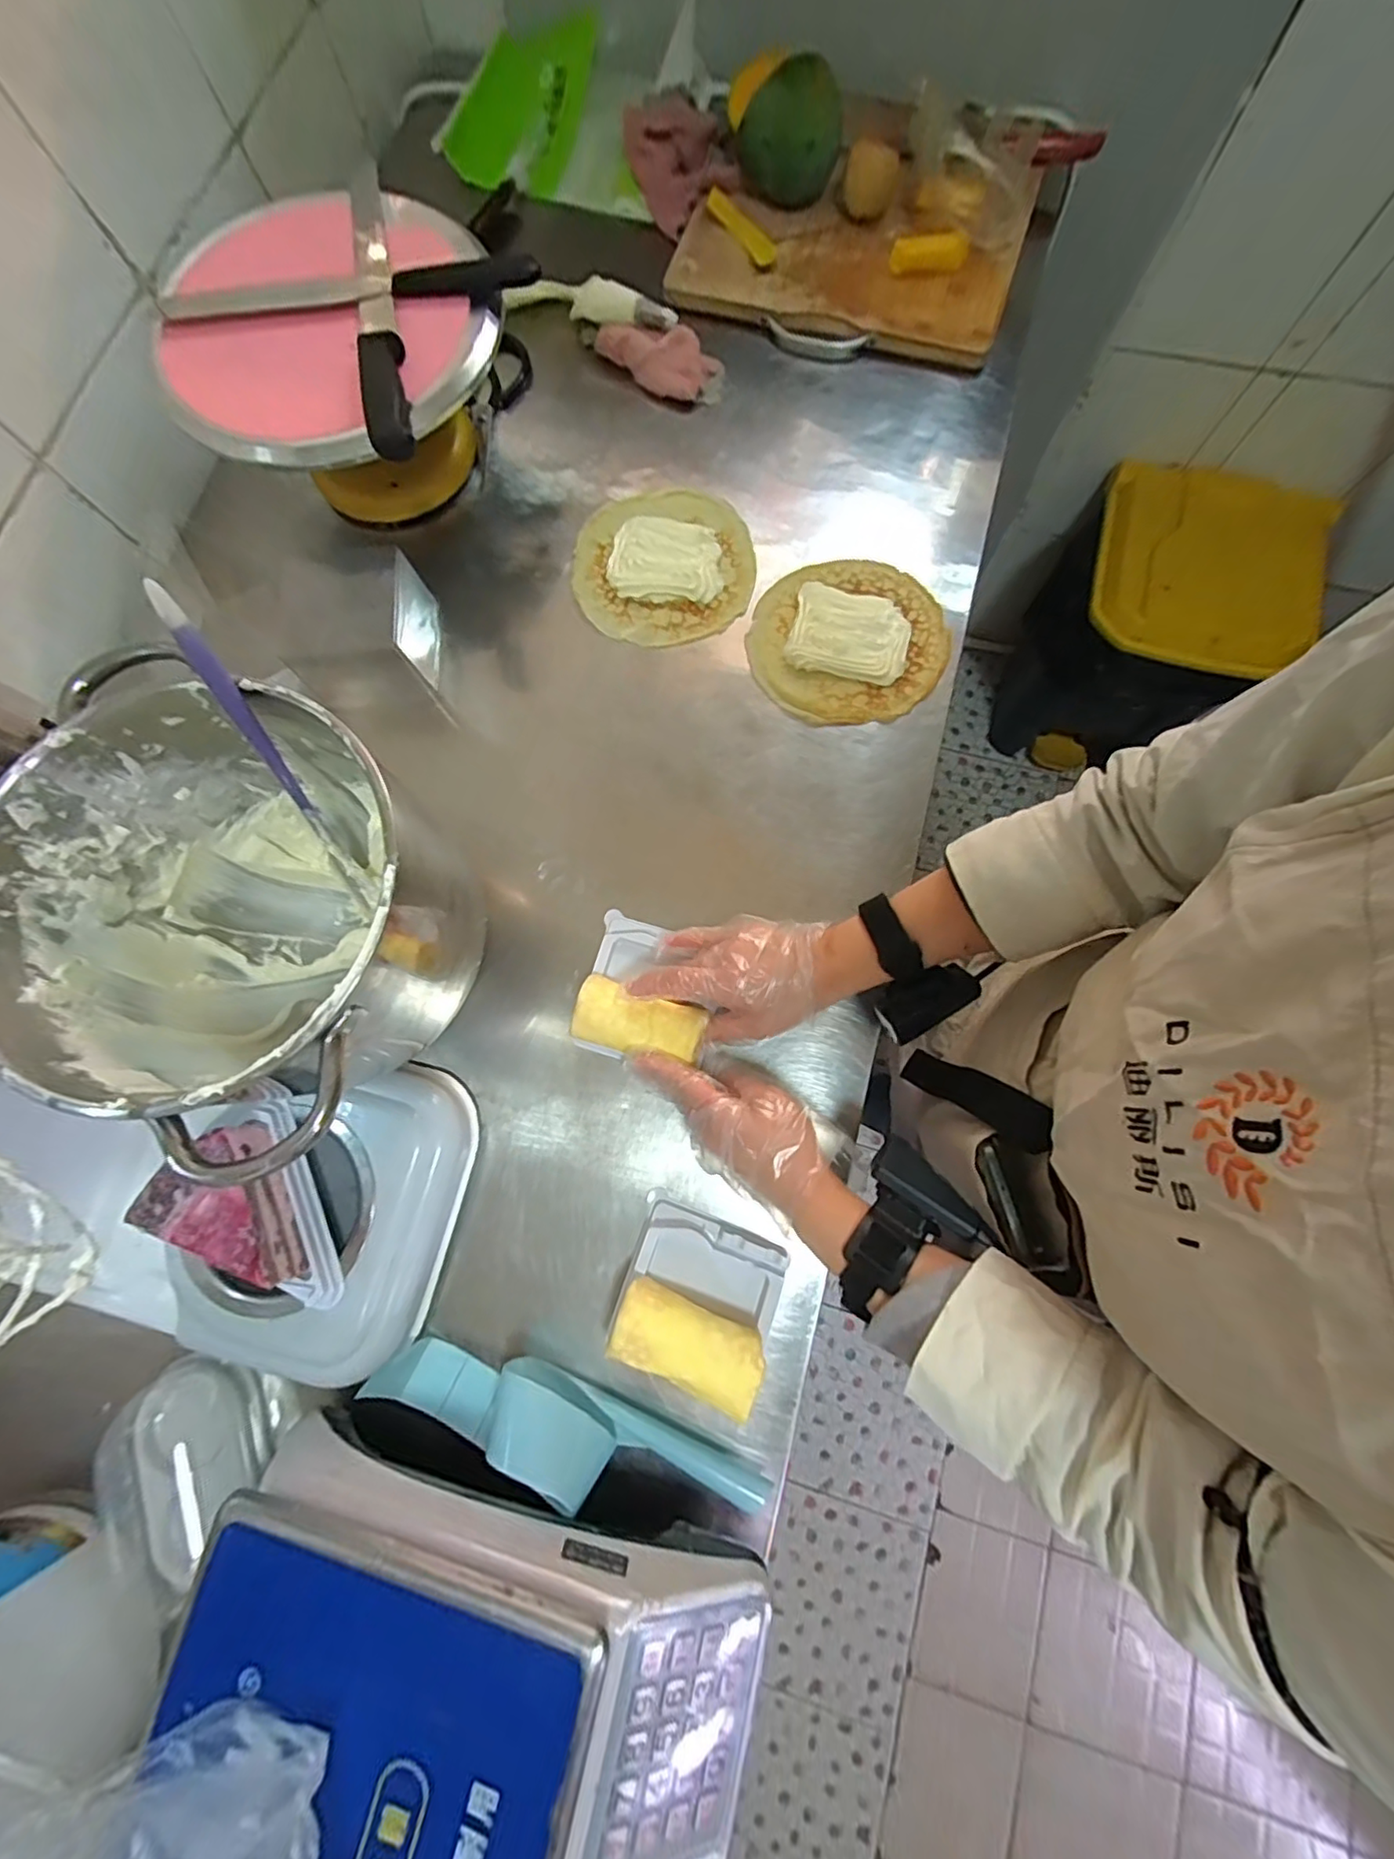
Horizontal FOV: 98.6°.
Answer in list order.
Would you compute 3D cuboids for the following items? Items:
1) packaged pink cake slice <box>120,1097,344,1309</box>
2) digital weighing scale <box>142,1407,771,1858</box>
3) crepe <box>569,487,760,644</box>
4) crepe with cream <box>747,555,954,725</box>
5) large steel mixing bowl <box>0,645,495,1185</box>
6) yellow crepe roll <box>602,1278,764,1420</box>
[{"bbox_3d":[-0.313,0.200,0.401,0.091,0.063,0.145,-22,77,-3],"label":"packaged pink cake slice"},{"bbox_3d":[-0.146,0.517,0.324,0.326,0.080,0.323,13,78,4],"label":"digital weighing scale"},{"bbox_3d":[-0.032,-0.361,0.585,0.170,0.020,0.174,7,78,4],"label":"crepe"},{"bbox_3d":[0.141,-0.274,0.562,0.175,0.013,0.176,0,77,2],"label":"crepe with cream"},{"bbox_3d":[-0.271,0.000,0.404,0.224,0.200,0.233,0,77,2],"label":"large steel mixing bowl"},{"bbox_3d":[-0.007,0.293,0.426,0.106,0.040,0.052,20,79,7],"label":"yellow crepe roll"}]

